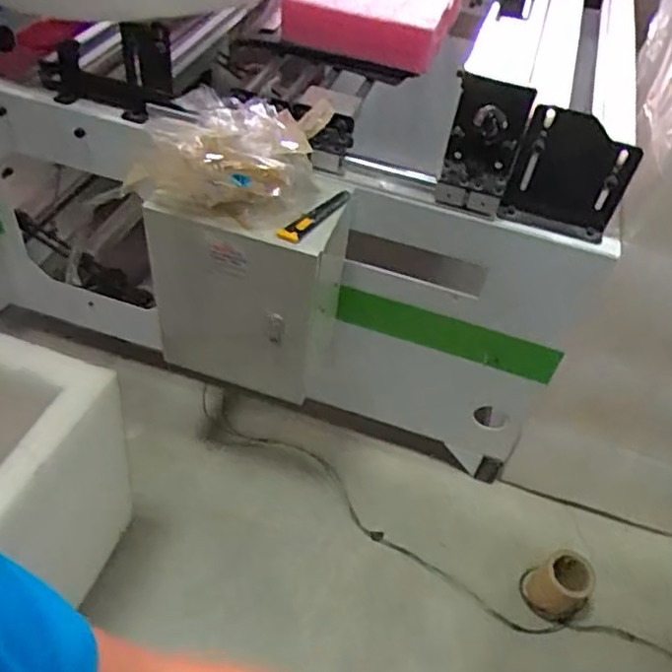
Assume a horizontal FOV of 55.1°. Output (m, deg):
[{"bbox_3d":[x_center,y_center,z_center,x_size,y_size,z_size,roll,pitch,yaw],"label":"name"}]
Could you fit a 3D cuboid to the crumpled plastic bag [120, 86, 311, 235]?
[{"bbox_3d":[-0.168,-0.283,1.031,0.247,0.148,0.204,20,49,11],"label":"crumpled plastic bag"}]

